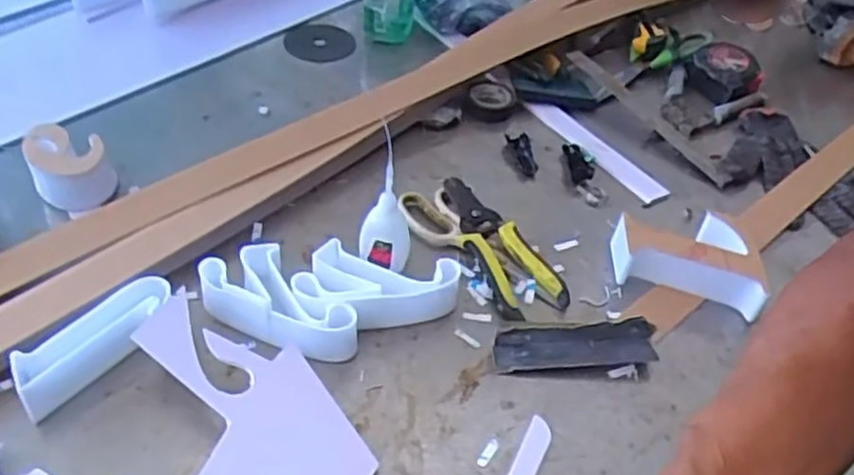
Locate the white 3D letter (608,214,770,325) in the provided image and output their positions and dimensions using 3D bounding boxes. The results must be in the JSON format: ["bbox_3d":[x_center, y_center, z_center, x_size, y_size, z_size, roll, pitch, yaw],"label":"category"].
[{"bbox_3d":[0.237,0.019,0.697,0.133,0.046,0.096,12,44,5],"label":"white 3D letter"}]

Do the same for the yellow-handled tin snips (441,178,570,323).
[{"bbox_3d":[0.065,0.005,0.706,0.059,0.021,0.169,-13,48,-20],"label":"yellow-handled tin snips"}]

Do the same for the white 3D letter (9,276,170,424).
[{"bbox_3d":[-0.250,0.083,0.575,0.047,0.040,0.127,32,49,23],"label":"white 3D letter"}]

